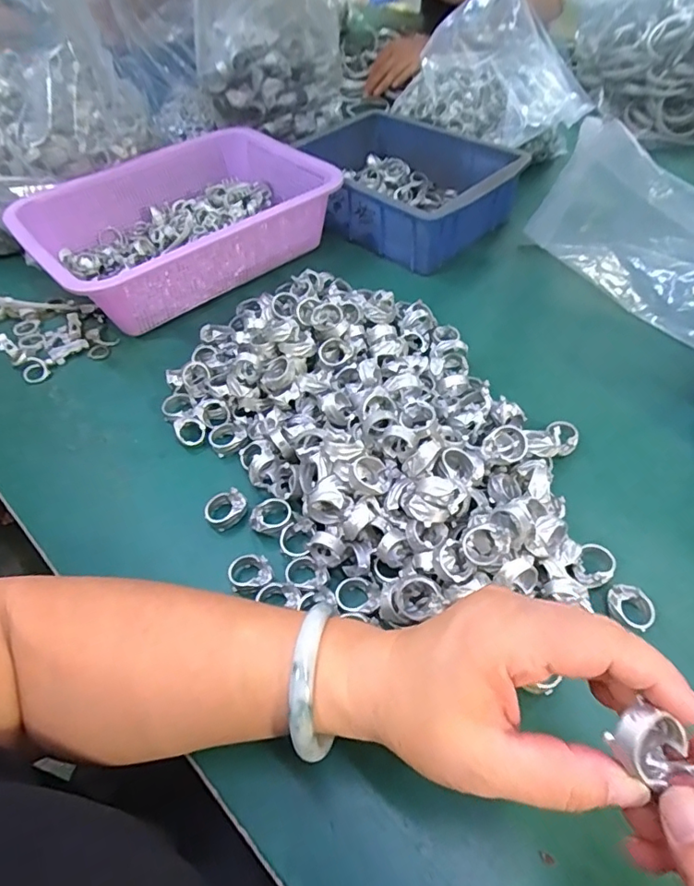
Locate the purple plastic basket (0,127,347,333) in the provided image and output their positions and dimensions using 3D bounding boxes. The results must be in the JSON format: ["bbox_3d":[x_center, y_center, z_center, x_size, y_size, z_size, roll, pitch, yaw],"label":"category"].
[{"bbox_3d":[-0.182,-0.242,0.561,0.306,0.088,0.234,-38,59,-23],"label":"purple plastic basket"}]

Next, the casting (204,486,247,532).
[{"bbox_3d":[-0.086,0.047,0.366,0.030,0.020,0.022,-18,51,-10],"label":"casting"}]

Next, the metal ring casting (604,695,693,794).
[{"bbox_3d":[0.106,0.105,0.178,0.024,0.021,0.024,-2,50,3],"label":"metal ring casting"}]

